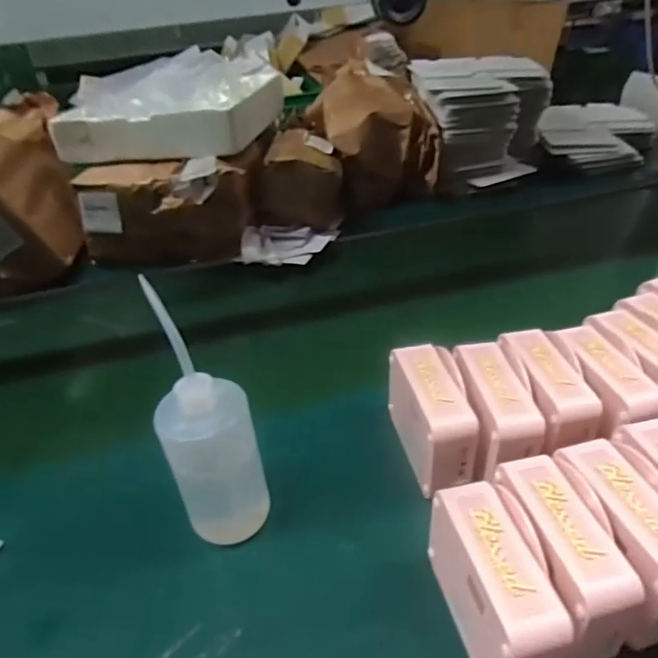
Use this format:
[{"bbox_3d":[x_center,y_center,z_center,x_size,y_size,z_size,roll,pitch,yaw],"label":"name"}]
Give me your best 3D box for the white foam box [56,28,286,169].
[{"bbox_3d":[-0.286,-0.427,1.058,0.322,0.098,0.358,2,36,11],"label":"white foam box"}]

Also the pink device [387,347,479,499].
[{"bbox_3d":[0.101,0.087,0.548,0.060,0.092,0.129,-9,36,-5],"label":"pink device"}]

